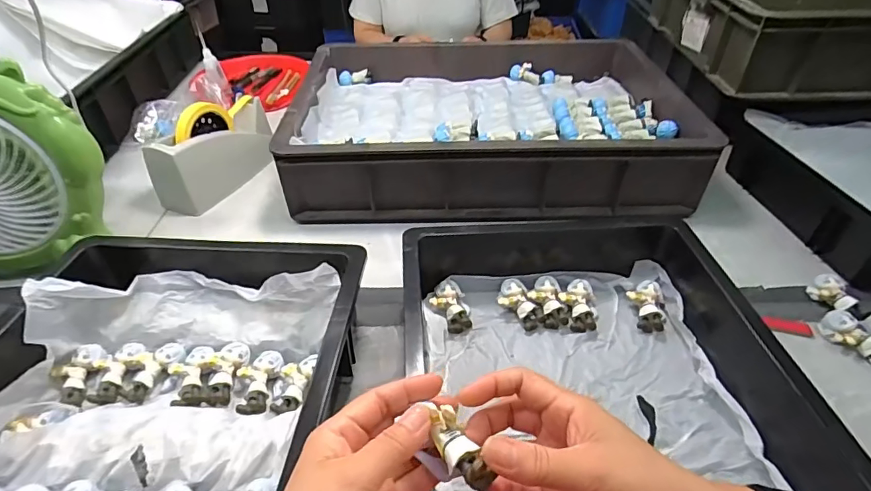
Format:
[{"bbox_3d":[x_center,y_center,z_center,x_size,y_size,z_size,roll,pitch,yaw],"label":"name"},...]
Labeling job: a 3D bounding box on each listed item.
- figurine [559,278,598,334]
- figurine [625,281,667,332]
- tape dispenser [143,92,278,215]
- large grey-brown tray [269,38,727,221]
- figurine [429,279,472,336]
[{"bbox_3d":[0.164,0.068,0.533,0.039,0.021,0.061,-4,41,-4],"label":"figurine"},{"bbox_3d":[0.243,0.069,0.531,0.039,0.022,0.062,-2,41,-1],"label":"figurine"},{"bbox_3d":[-0.336,-0.158,0.724,0.075,0.100,0.205,19,44,22],"label":"tape dispenser"},{"bbox_3d":[0.078,-0.216,0.772,0.577,0.114,0.381,0,41,1],"label":"large grey-brown tray"},{"bbox_3d":[0.017,0.069,0.532,0.039,0.019,0.062,-7,47,-9],"label":"figurine"}]

